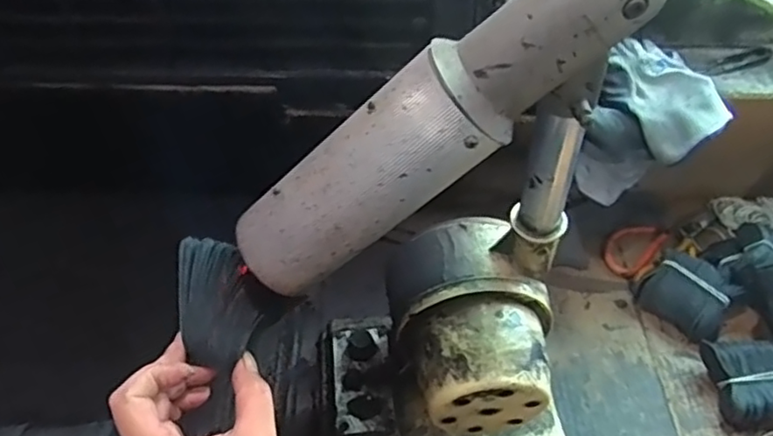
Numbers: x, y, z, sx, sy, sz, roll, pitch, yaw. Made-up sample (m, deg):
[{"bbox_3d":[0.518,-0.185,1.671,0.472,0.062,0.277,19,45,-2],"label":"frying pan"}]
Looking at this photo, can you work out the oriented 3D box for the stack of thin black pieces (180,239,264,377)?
[{"bbox_3d":[-0.105,0.052,0.392,0.044,0.015,0.084,-1,71,-23],"label":"stack of thin black pieces"}]

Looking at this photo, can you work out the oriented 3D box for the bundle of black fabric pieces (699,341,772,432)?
[{"bbox_3d":[0.364,0.161,0.621,0.085,0.035,0.080,-5,48,-5],"label":"bundle of black fabric pieces"}]

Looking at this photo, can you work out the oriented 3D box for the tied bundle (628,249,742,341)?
[{"bbox_3d":[0.326,0.081,0.683,0.074,0.047,0.092,-33,56,-27],"label":"tied bundle"}]

